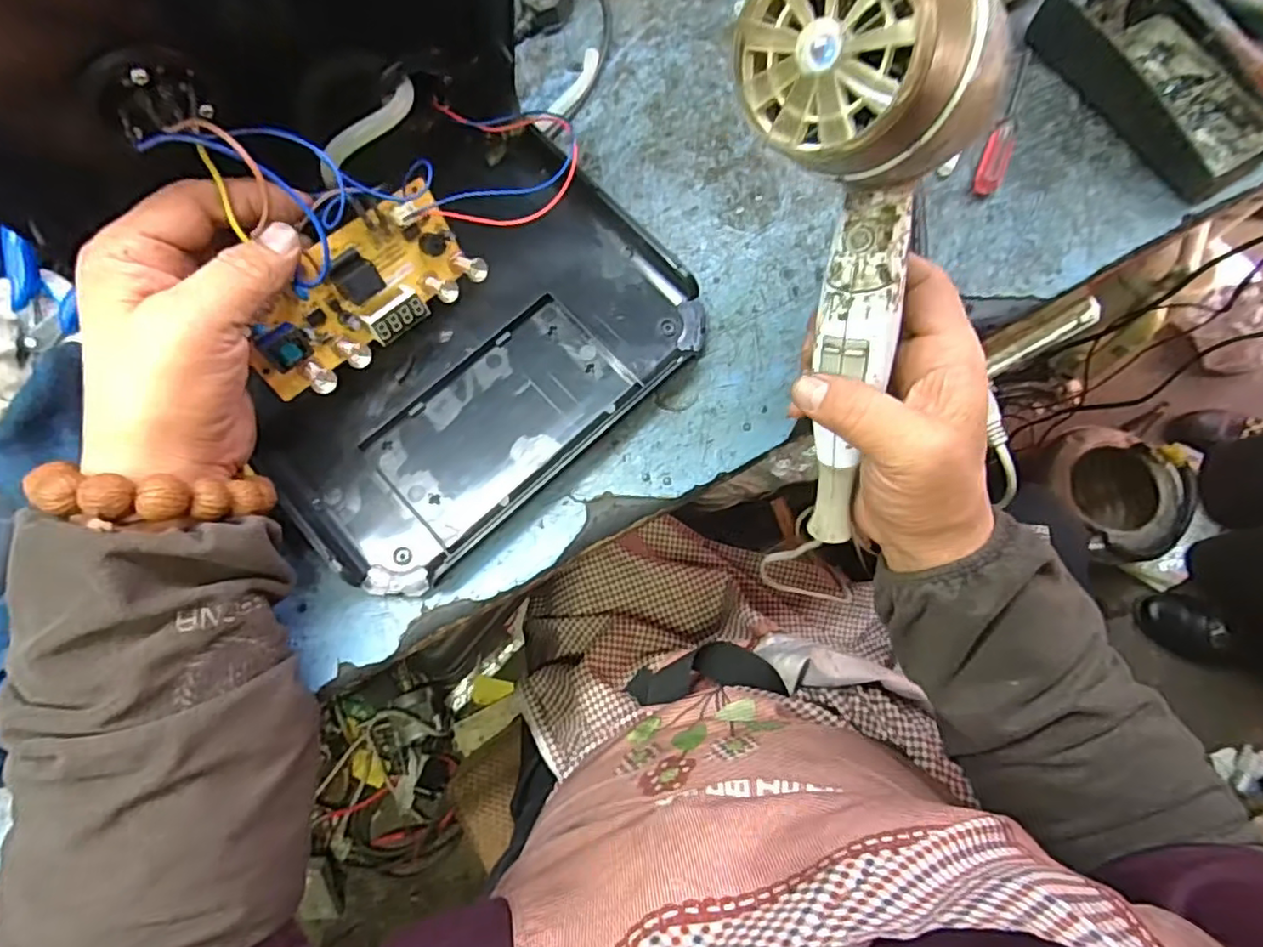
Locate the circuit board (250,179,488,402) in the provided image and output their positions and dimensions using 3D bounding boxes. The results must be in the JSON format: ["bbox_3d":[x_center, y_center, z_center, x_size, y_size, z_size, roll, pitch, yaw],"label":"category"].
[{"bbox_3d":[-0.141,-0.094,0.332,0.126,0.061,0.020,-40,39,-19],"label":"circuit board"}]

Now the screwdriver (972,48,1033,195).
[{"bbox_3d":[0.246,-0.234,0.418,0.015,0.011,0.119,21,76,6],"label":"screwdriver"}]

